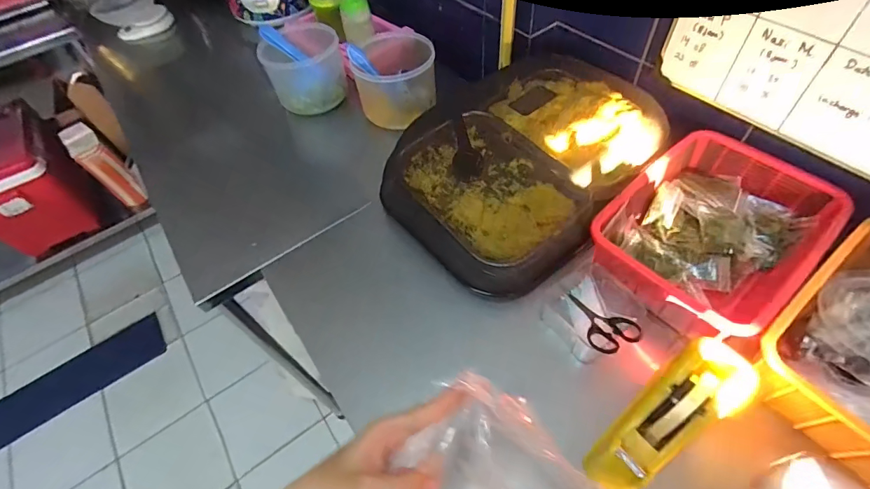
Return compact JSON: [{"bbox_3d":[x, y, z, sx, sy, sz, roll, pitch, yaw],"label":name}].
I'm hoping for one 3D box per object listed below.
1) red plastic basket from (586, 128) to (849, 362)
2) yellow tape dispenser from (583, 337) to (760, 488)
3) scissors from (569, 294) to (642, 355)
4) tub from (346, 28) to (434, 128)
[{"bbox_3d":[0.393,-0.016,0.600,0.304,0.099,0.227,-39,60,-21],"label":"red plastic basket"},{"bbox_3d":[0.249,0.183,0.441,0.199,0.069,0.071,-32,58,-17],"label":"yellow tape dispenser"},{"bbox_3d":[0.217,0.099,0.551,0.061,0.016,0.124,-17,25,-7],"label":"scissors"},{"bbox_3d":[-0.089,-0.358,0.869,0.155,0.140,0.180,-15,54,-6],"label":"tub"}]

